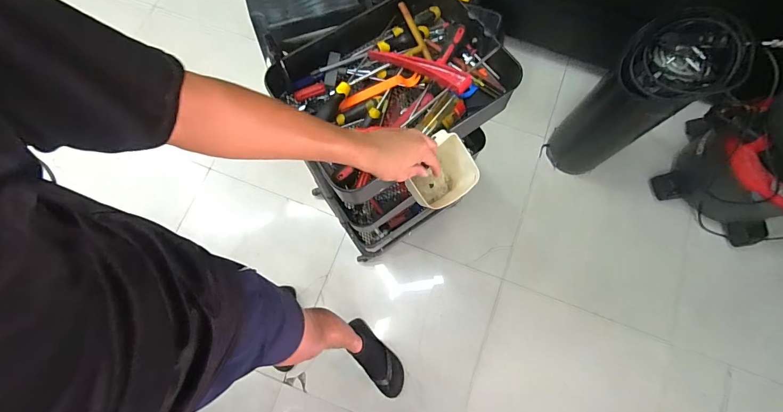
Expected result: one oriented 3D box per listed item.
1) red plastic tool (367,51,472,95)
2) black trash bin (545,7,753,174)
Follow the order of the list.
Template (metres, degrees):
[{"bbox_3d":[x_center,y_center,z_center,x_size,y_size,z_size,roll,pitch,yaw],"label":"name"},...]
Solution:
[{"bbox_3d":[0.053,-0.266,0.710,0.214,0.024,0.040,25,76,20],"label":"red plastic tool"},{"bbox_3d":[0.711,-0.288,1.159,0.229,0.626,0.197,30,77,8],"label":"black trash bin"}]

